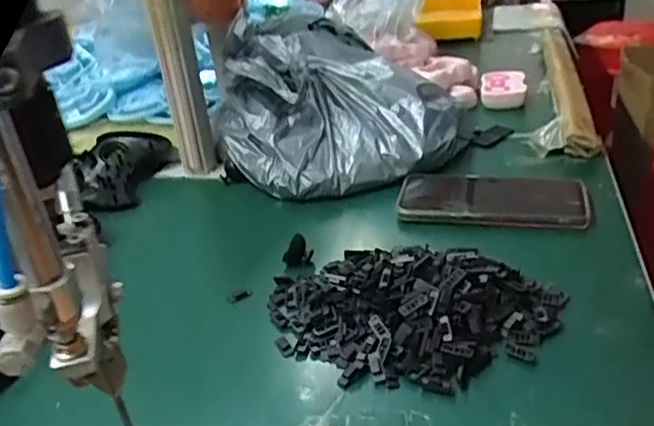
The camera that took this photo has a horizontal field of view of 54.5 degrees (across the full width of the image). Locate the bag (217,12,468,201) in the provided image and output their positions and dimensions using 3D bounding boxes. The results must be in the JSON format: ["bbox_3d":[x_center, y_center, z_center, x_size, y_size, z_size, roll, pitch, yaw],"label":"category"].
[{"bbox_3d":[0.016,-0.116,0.669,0.259,0.149,0.196,-10,27,-6],"label":"bag"}]

